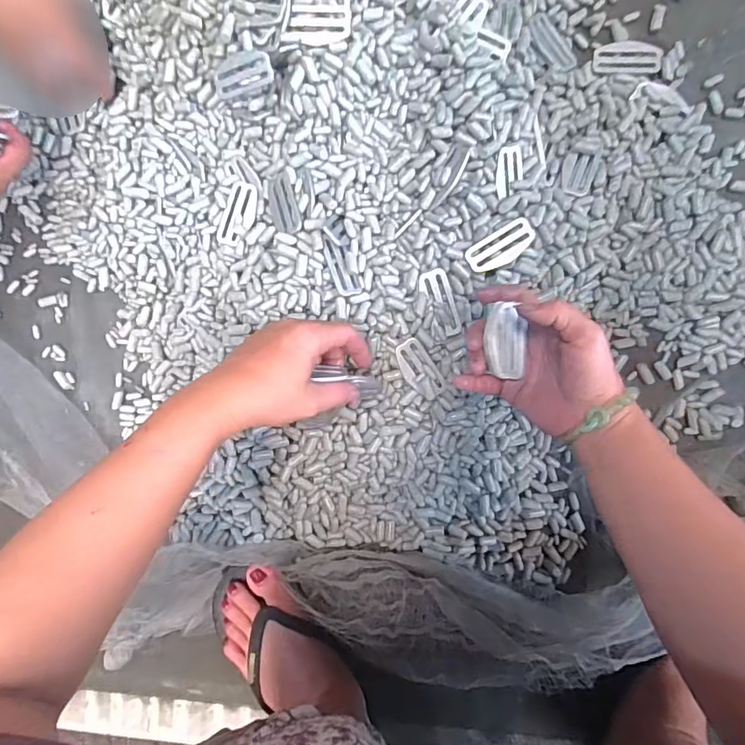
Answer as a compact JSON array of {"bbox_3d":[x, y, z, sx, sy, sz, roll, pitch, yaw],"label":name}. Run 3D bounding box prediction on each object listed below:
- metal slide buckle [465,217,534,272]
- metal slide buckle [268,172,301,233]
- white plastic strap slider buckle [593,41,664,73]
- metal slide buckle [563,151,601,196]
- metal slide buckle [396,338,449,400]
[{"bbox_3d":[0.111,-0.108,0.407,0.059,0.004,0.028,-33,79,7],"label":"metal slide buckle"},{"bbox_3d":[-0.079,-0.149,0.416,0.027,0.004,0.061,-20,76,28],"label":"metal slide buckle"},{"bbox_3d":[0.237,-0.293,0.438,0.061,0.007,0.029,4,93,3],"label":"white plastic strap slider buckle"},{"bbox_3d":[0.187,-0.181,0.428,0.029,0.004,0.042,13,83,8],"label":"metal slide buckle"},{"bbox_3d":[0.044,-0.002,0.422,0.027,0.012,0.063,-35,107,5],"label":"metal slide buckle"}]

